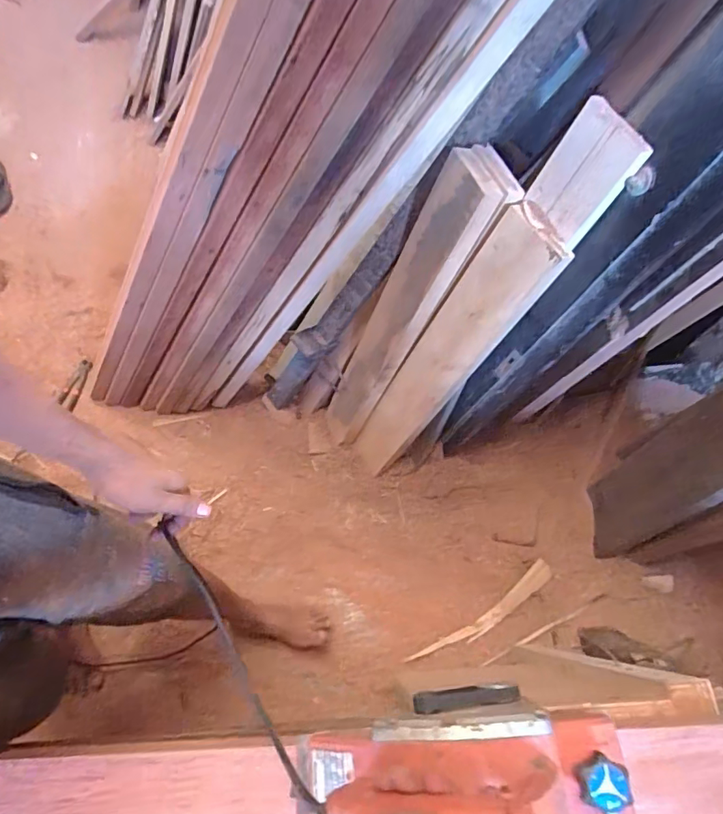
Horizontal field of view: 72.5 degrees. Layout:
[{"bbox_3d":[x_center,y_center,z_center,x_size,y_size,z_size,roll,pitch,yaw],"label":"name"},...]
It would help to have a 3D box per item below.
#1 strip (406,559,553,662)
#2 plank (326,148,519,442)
[{"bbox_3d":[0.272,0.476,1.108,0.371,0.026,0.052,-35,69,0],"label":"strip"},{"bbox_3d":[0.059,-0.150,0.980,0.061,0.721,0.127,-13,64,-30],"label":"plank"}]

